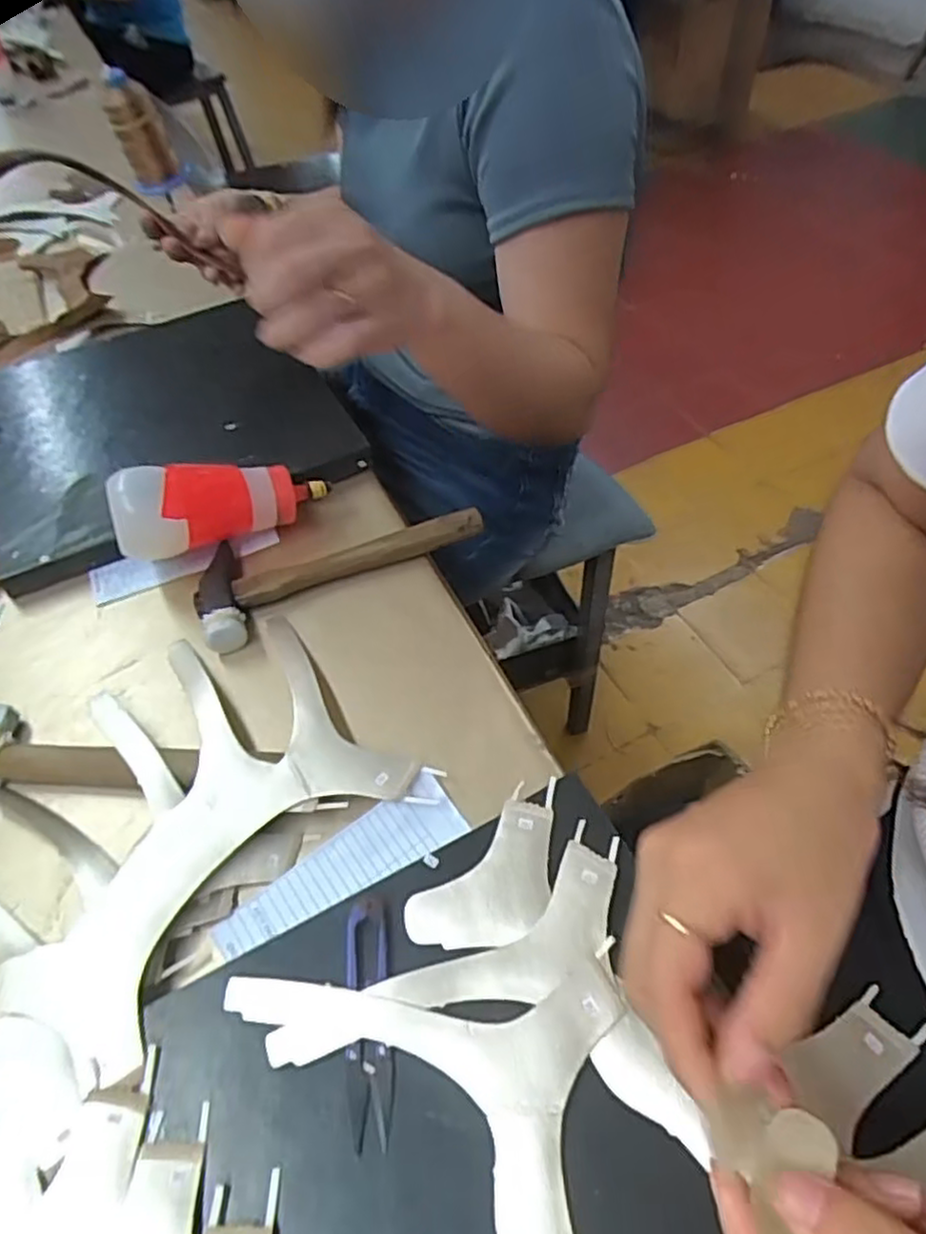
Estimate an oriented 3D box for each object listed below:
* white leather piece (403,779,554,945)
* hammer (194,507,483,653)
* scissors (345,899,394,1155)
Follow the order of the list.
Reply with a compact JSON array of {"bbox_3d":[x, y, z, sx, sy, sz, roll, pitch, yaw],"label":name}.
[{"bbox_3d":[0.022,0.135,0.368,0.052,0.005,0.103,37,66,28],"label":"white leather piece"},{"bbox_3d":[-0.100,-0.052,0.538,0.214,0.024,0.089,-26,54,-16],"label":"hammer"},{"bbox_3d":[-0.044,0.183,0.329,0.021,0.005,0.099,-7,52,-1],"label":"scissors"}]

